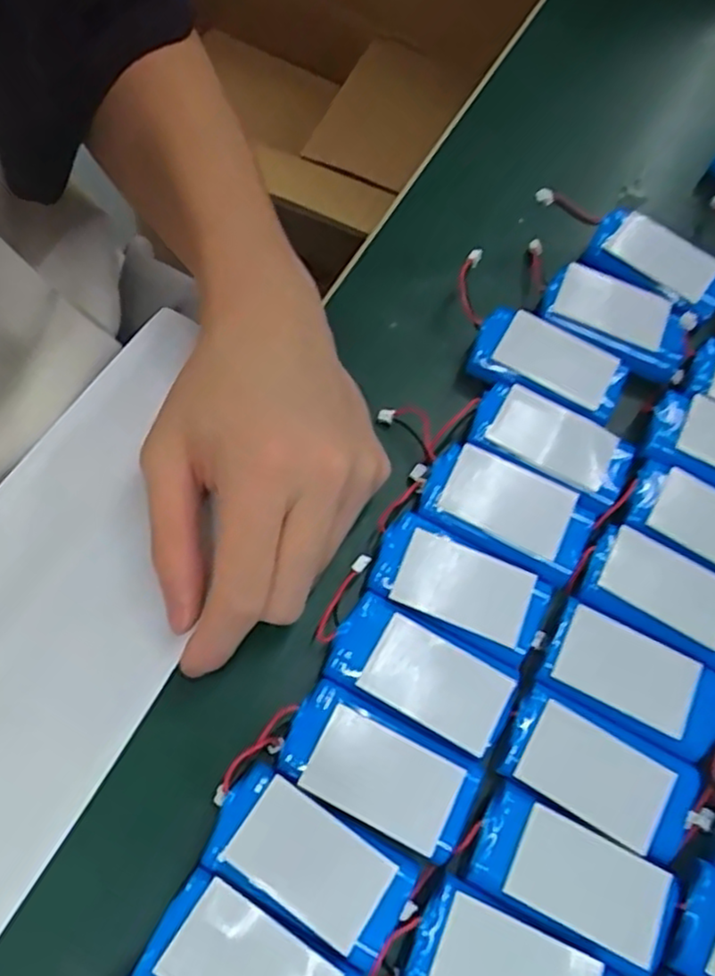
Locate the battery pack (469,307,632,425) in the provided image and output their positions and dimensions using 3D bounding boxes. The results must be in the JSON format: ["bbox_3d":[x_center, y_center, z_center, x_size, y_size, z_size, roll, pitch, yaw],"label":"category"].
[{"bbox_3d":[0.086,-0.056,0.316,0.068,0.009,0.036,25,68,3],"label":"battery pack"}]

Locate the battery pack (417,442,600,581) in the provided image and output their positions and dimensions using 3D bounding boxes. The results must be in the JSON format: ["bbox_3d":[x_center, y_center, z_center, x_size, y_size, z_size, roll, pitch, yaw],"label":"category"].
[{"bbox_3d":[0.062,0.008,0.288,0.067,0.005,0.039,26,68,3],"label":"battery pack"}]

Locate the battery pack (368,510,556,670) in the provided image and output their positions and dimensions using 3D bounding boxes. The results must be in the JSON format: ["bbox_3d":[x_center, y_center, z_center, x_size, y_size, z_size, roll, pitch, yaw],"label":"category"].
[{"bbox_3d":[0.040,0.039,0.277,0.065,0.009,0.037,28,69,4],"label":"battery pack"}]

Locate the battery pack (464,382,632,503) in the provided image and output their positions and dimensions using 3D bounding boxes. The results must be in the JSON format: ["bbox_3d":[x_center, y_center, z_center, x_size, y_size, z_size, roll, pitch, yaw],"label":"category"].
[{"bbox_3d":[0.082,-0.019,0.300,0.066,0.008,0.037,29,69,5],"label":"battery pack"}]

